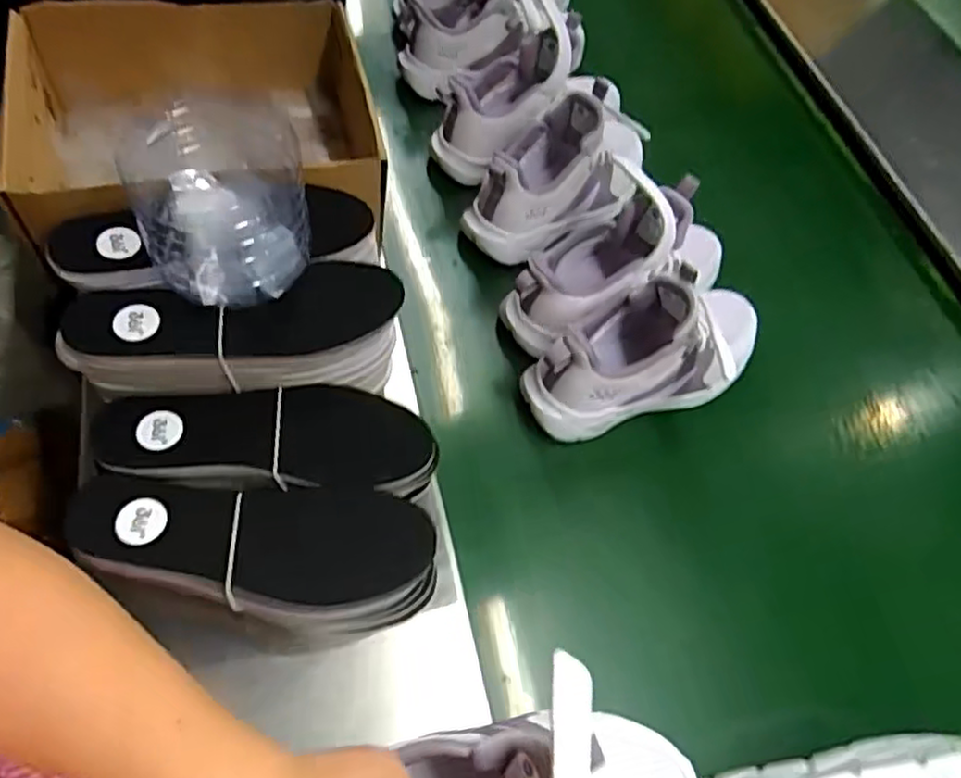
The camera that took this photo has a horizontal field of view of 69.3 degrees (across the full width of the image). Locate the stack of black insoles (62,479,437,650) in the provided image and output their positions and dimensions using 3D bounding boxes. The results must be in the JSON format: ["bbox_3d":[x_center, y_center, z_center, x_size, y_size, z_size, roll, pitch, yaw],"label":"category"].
[{"bbox_3d":[-0.132,0.104,0.423,0.202,0.064,0.082,0,56,-5],"label":"stack of black insoles"}]

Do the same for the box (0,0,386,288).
[{"bbox_3d":[-0.224,-0.207,0.565,0.268,0.097,0.247,-8,58,-10],"label":"box"}]

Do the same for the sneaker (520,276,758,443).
[{"bbox_3d":[0.145,-0.029,0.561,0.217,0.125,0.078,-18,60,-16],"label":"sneaker"}]

